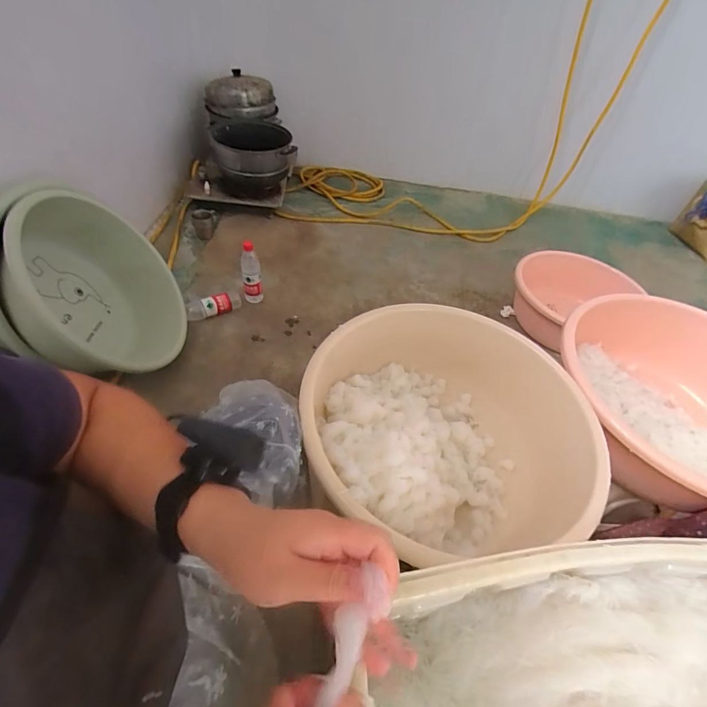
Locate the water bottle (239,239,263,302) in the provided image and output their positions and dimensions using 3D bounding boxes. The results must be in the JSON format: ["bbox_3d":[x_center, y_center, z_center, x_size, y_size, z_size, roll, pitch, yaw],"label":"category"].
[{"bbox_3d":[-0.336,-0.262,1.269,0.062,0.206,0.070,-6,49,-12],"label":"water bottle"}]

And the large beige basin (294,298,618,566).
[{"bbox_3d":[0.161,0.131,0.678,0.485,0.212,0.421,-12,50,-17],"label":"large beige basin"}]

